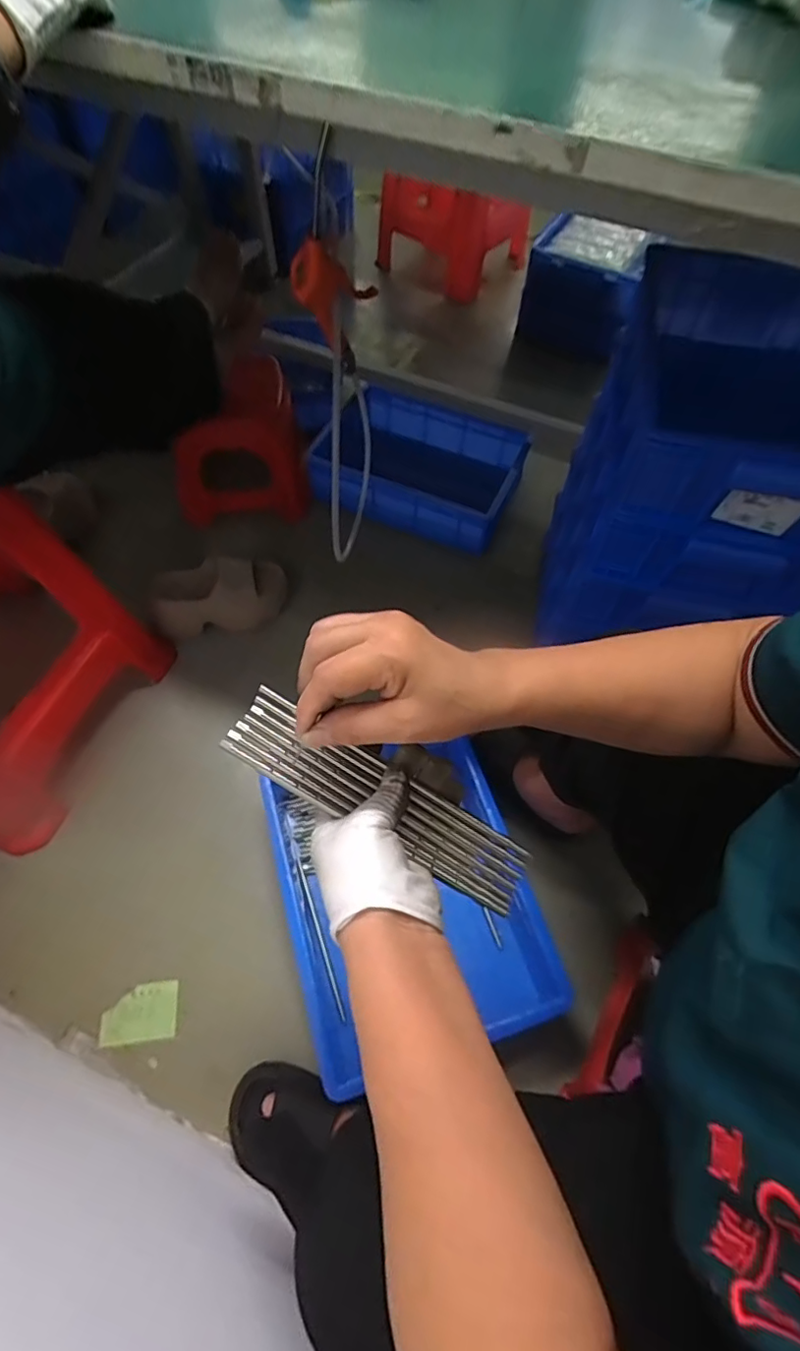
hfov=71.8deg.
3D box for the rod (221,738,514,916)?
[{"bbox_3d":[-0.021,0.101,0.361,0.216,0.005,0.007,32,62,-5],"label":"rod"}]

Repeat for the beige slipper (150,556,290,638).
[{"bbox_3d":[-0.311,-0.133,0.965,0.236,0.102,0.103,-23,63,-15],"label":"beige slipper"}]

